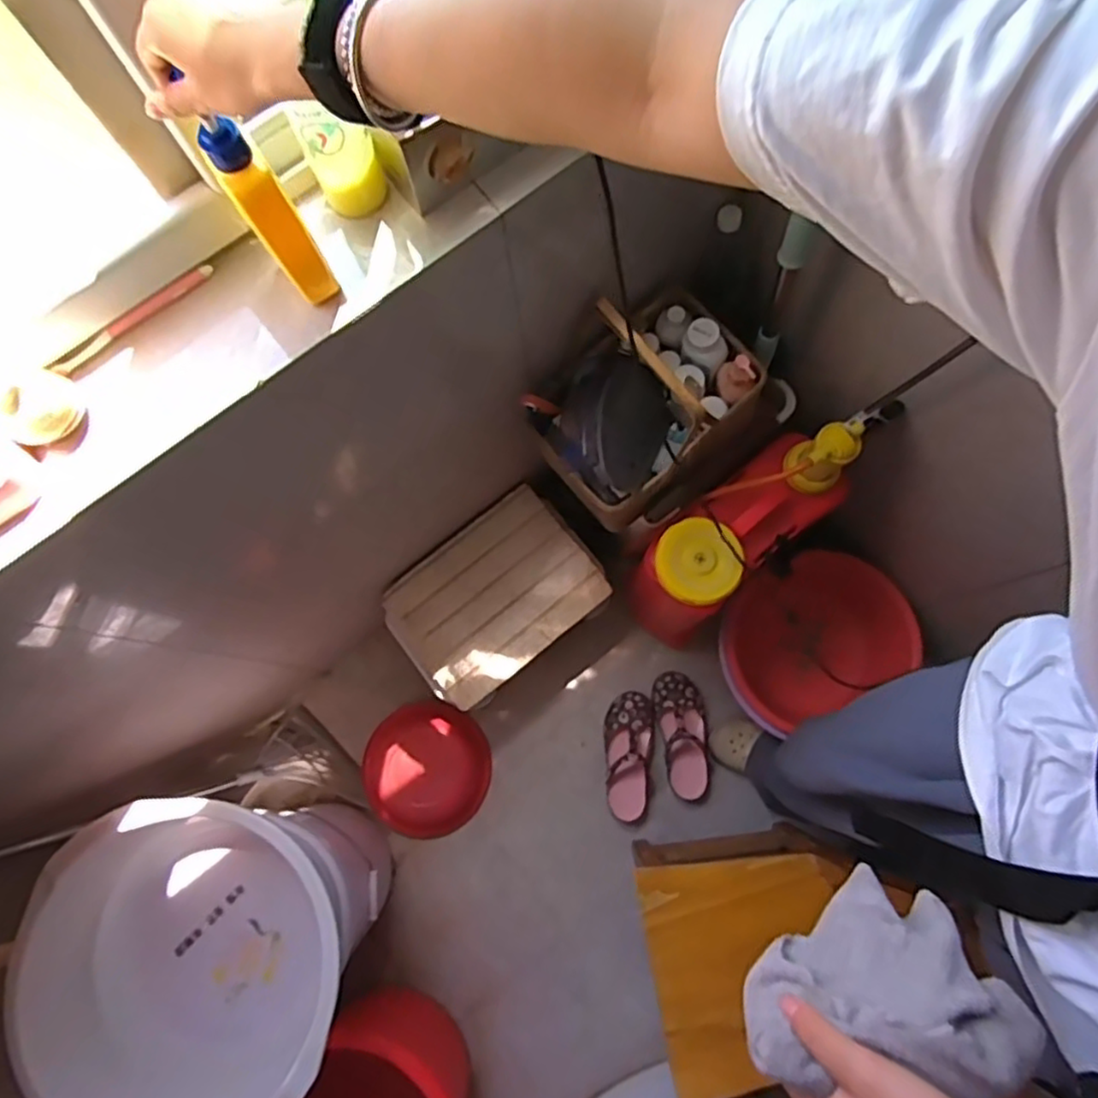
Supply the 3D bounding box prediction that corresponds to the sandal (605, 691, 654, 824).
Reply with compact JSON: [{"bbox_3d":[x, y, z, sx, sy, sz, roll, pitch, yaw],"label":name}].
[{"bbox_3d":[0.158,0.403,1.320,0.097,0.079,0.237,2,75,2],"label":"sandal"}]

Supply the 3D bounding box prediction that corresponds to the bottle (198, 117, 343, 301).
[{"bbox_3d":[-0.214,-0.253,0.537,0.034,0.163,0.030,-45,68,-7],"label":"bottle"}]

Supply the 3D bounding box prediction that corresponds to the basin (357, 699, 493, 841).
[{"bbox_3d":[-0.240,0.430,1.315,0.250,0.088,0.235,0,75,2],"label":"basin"}]

